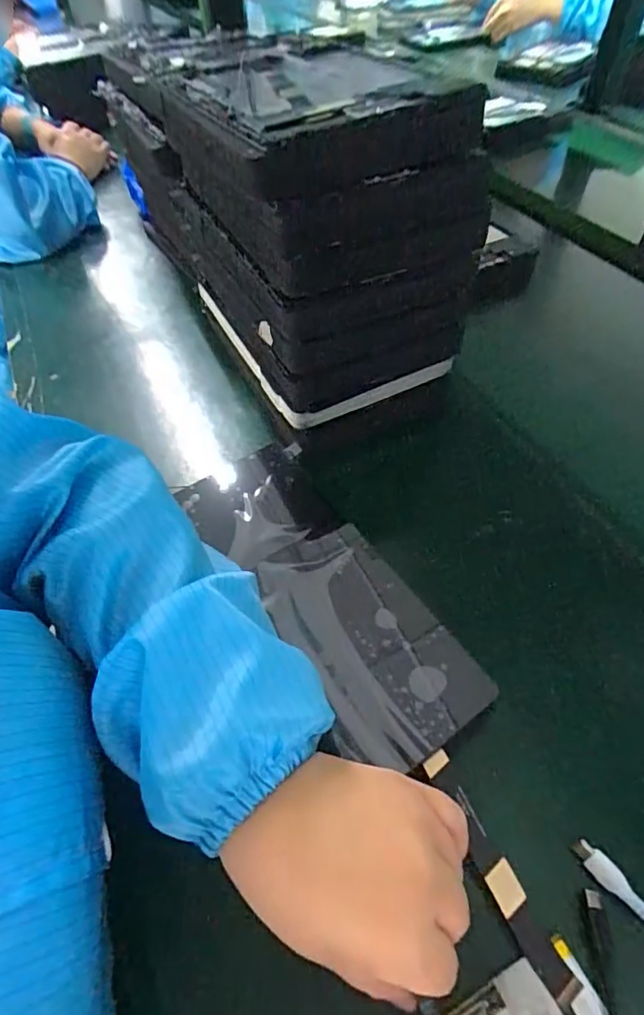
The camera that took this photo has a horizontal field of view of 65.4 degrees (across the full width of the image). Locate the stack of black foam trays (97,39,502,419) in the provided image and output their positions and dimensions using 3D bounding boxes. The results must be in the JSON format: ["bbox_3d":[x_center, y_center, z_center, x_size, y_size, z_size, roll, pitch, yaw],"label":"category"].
[{"bbox_3d":[-0.053,-0.288,0.479,0.157,0.214,0.449,-24,54,-13],"label":"stack of black foam trays"}]

